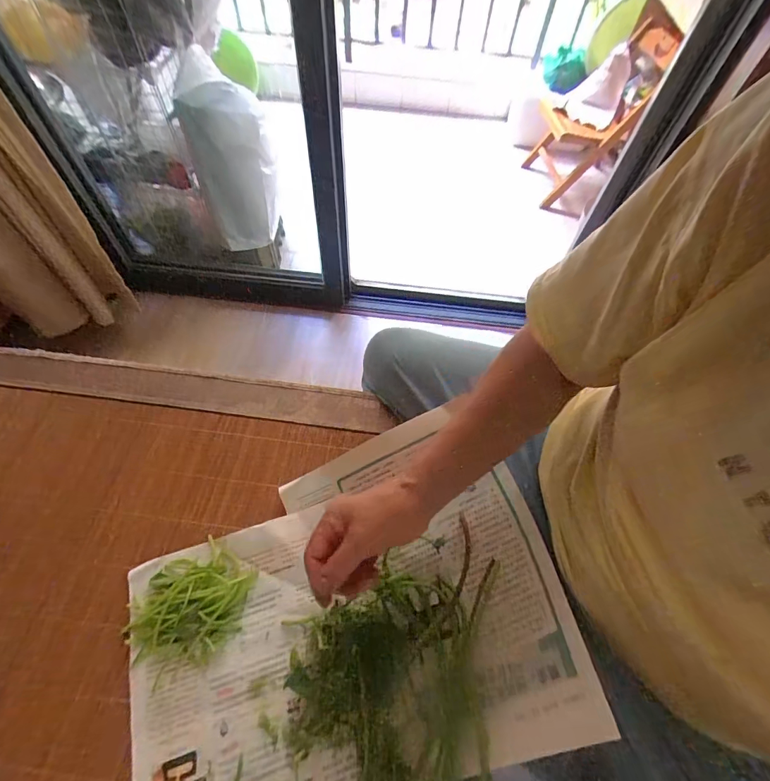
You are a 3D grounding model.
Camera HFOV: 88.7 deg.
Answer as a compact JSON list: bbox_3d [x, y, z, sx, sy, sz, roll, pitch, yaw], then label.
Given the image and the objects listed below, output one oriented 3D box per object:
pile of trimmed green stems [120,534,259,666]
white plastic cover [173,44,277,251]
[{"bbox_3d":[-0.215,0.237,0.435,0.108,0.021,0.125,39,65,19],"label":"pile of trimmed green stems"},{"bbox_3d":[-0.419,-0.617,1.156,0.204,0.478,0.236,-29,64,-18],"label":"white plastic cover"}]

